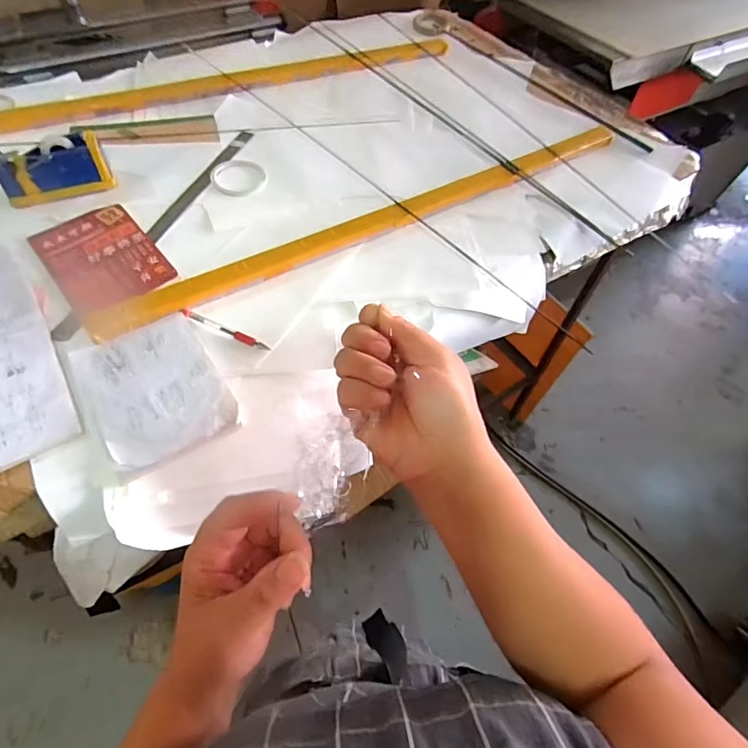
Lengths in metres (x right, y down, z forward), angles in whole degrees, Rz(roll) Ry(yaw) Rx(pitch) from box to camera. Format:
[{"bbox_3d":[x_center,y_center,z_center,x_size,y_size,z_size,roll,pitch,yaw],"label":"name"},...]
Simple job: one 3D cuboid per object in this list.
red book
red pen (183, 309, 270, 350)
[{"bbox_3d":[-0.374,-0.163,0.625,0.129,0.009,0.192,-35,65,-23],"label":"red book"},{"bbox_3d":[-0.188,-0.055,0.572,0.125,0.005,0.011,23,59,11],"label":"red pen"}]

